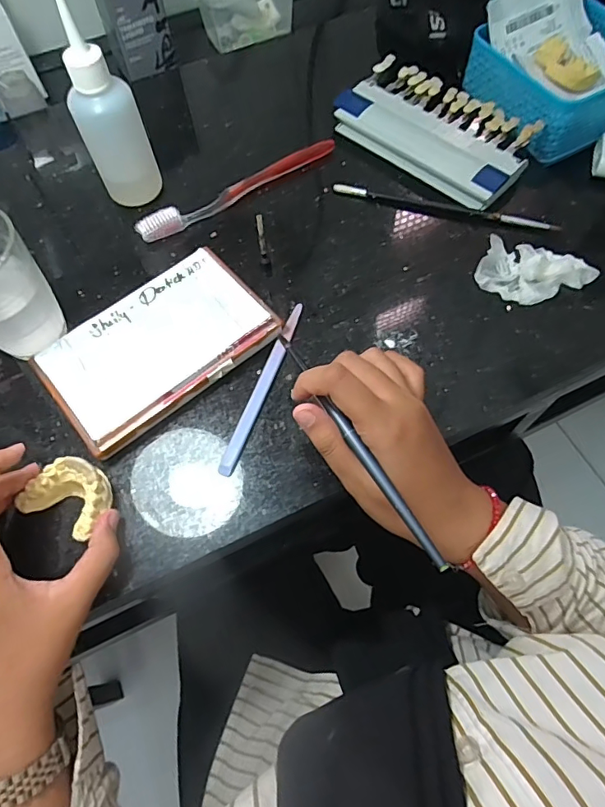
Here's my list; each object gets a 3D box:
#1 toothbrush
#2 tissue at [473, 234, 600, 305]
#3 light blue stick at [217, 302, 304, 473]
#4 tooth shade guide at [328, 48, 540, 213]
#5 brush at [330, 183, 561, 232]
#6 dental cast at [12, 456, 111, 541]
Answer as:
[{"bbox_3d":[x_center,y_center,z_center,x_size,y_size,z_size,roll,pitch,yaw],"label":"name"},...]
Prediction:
[{"bbox_3d":[-0.053,-0.187,0.423,0.189,0.012,0.019,-32,70,-11],"label":"toothbrush"},{"bbox_3d":[0.174,-0.098,0.371,0.077,0.015,0.051,29,71,13],"label":"tissue"},{"bbox_3d":[-0.027,-0.014,0.344,0.010,0.008,0.137,19,69,9],"label":"light blue stick"},{"bbox_3d":[0.117,-0.246,0.438,0.173,0.022,0.096,37,73,15],"label":"tooth shade guide"},{"bbox_3d":[0.117,-0.164,0.409,0.184,0.010,0.008,15,69,8],"label":"brush"},{"bbox_3d":[-0.142,0.056,0.301,0.049,0.021,0.040,23,70,11],"label":"dental cast"}]

